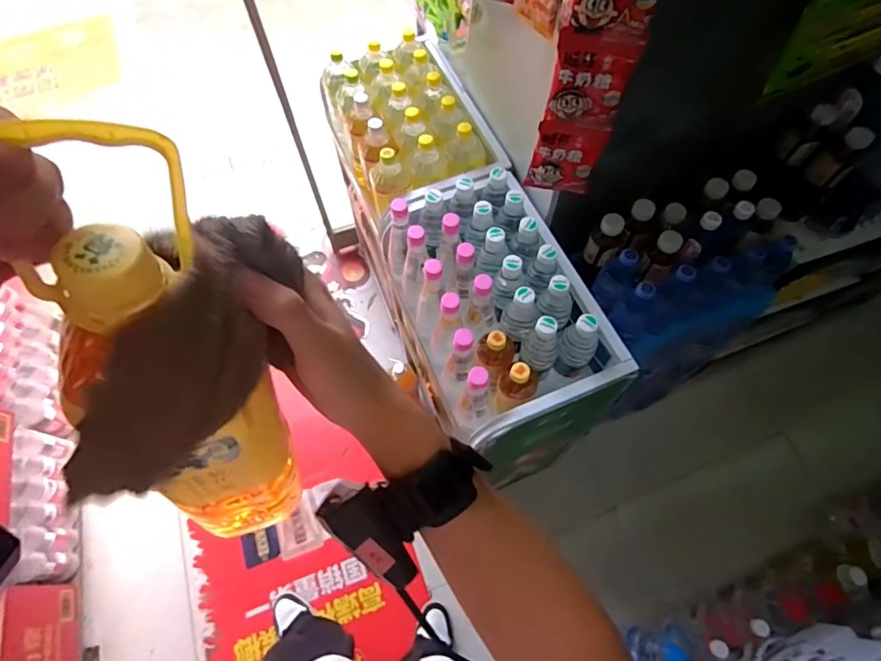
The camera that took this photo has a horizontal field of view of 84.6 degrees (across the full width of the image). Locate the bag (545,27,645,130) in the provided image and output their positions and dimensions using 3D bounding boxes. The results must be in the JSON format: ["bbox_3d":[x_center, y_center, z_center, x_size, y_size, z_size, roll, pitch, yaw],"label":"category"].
[{"bbox_3d":[0.200,-0.329,0.651,0.099,0.126,0.020,14,64,8],"label":"bag"}]

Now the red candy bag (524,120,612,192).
[{"bbox_3d":[0.198,-0.270,0.771,0.104,0.129,0.018,13,64,8],"label":"red candy bag"}]

